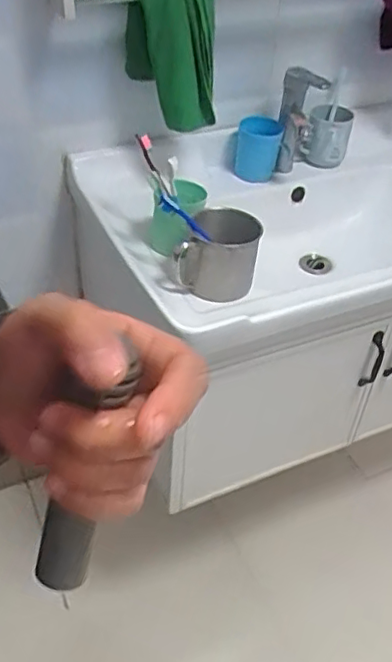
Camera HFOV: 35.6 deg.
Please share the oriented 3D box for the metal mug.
[{"bbox_3d":[0.033,-0.115,0.872,0.111,0.098,0.120,10,43,8],"label":"metal mug"}]

